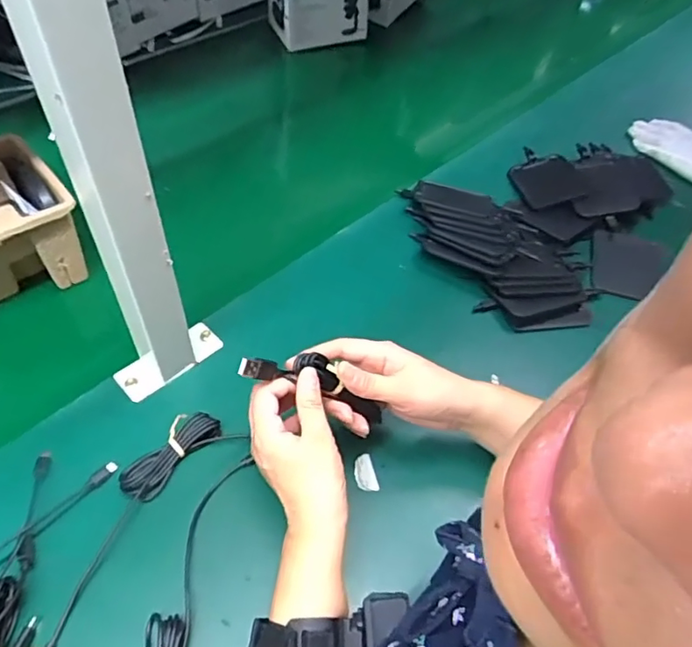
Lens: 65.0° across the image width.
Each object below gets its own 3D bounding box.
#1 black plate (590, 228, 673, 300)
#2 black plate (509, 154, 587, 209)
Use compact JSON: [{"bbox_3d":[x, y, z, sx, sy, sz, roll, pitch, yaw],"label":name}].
[{"bbox_3d":[0.342,-0.069,0.649,0.089,0.013,0.100,16,52,7],"label":"black plate"},{"bbox_3d":[0.274,-0.194,0.738,0.086,0.005,0.094,-12,50,1],"label":"black plate"}]

